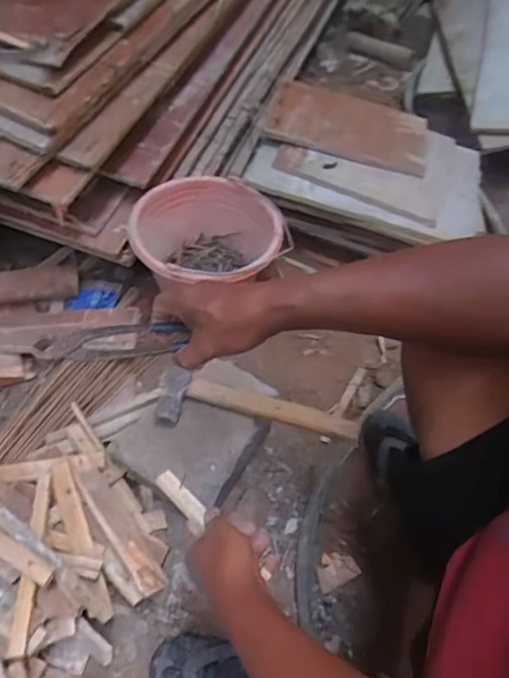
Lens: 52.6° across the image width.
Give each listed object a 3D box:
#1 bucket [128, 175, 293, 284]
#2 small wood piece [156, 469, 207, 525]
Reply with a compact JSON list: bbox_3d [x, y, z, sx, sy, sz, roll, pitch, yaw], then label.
[{"bbox_3d":[-0.078,-0.154,0.910,0.244,0.149,0.235,1,58,-1],"label":"bucket"},{"bbox_3d":[-0.078,0.168,0.550,0.020,0.006,0.064,-39,65,-25],"label":"small wood piece"}]

